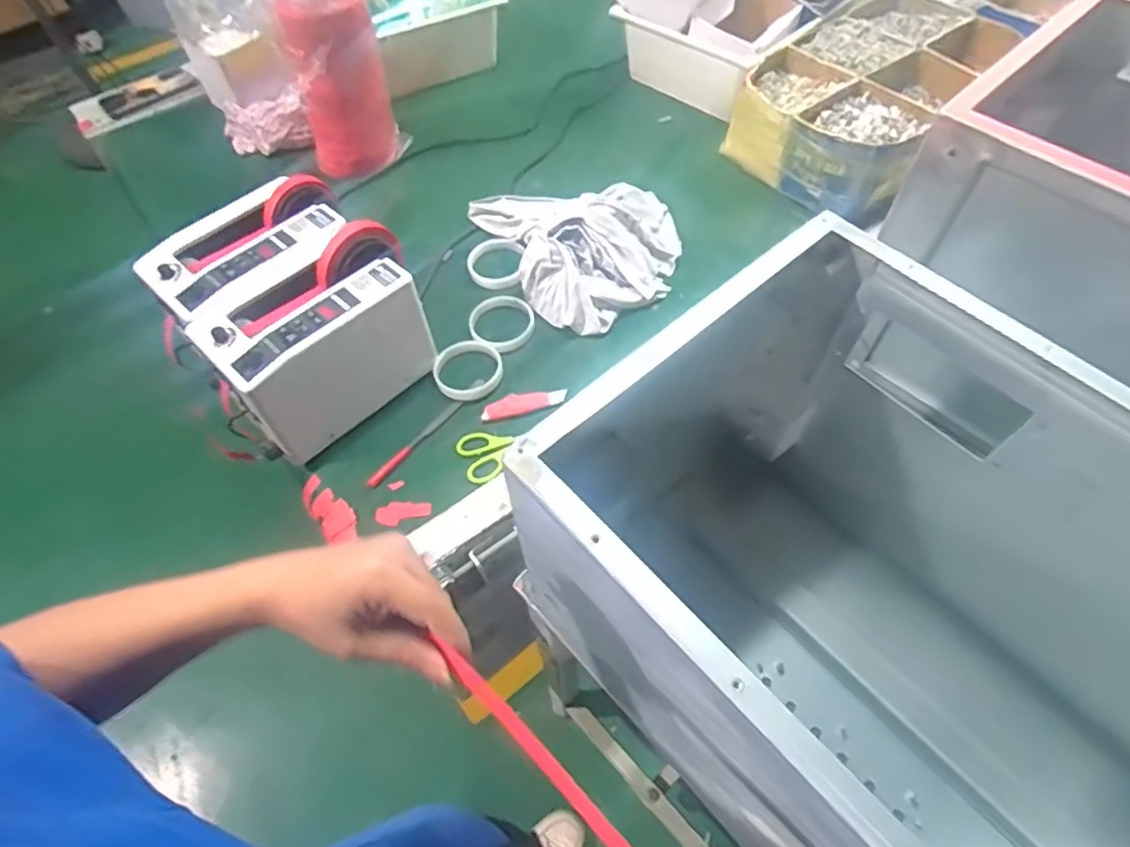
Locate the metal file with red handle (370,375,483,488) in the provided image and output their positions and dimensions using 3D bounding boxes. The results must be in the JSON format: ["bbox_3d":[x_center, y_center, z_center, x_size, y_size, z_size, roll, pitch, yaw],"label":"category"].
[{"bbox_3d":[-0.159,0.008,0.727,0.012,0.008,0.175,34,65,22],"label":"metal file with red handle"}]

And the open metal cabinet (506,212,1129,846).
[{"bbox_3d":[0.273,0.183,0.432,0.331,0.323,0.562,-39,64,-20],"label":"open metal cabinet"}]

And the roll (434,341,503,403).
[{"bbox_3d":[-0.118,-0.067,0.769,0.084,0.015,0.085,-21,59,-10],"label":"roll"}]

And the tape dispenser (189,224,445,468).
[{"bbox_3d":[-0.263,-0.097,0.717,0.135,0.145,0.234,39,67,24],"label":"tape dispenser"}]

